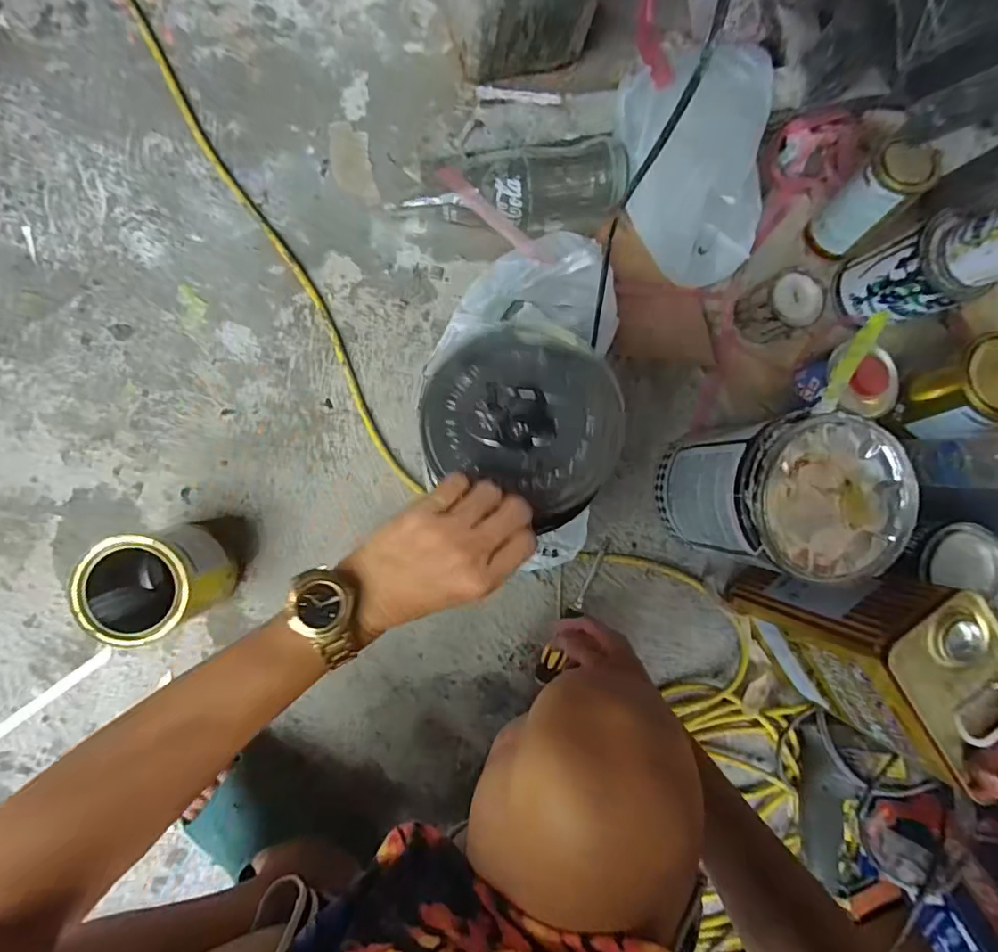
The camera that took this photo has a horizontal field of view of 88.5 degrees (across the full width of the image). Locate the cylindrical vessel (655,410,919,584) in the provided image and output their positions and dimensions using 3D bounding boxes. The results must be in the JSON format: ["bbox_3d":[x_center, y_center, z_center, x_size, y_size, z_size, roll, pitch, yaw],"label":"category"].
[{"bbox_3d":[0.286,0.018,0.568,0.152,0.221,0.142,0,90,-6],"label":"cylindrical vessel"}]

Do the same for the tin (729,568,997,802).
[{"bbox_3d":[0.385,0.180,0.545,0.107,0.240,0.151,-33,93,-5],"label":"tin"}]

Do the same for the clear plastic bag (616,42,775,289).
[{"bbox_3d":[0.233,-0.380,0.606,0.181,0.084,0.269,3,90,-7],"label":"clear plastic bag"}]

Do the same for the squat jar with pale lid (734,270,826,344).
[{"bbox_3d":[0.351,-0.210,0.648,0.070,0.077,0.065,0,90,-7],"label":"squat jar with pale lid"}]

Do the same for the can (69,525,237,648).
[{"bbox_3d":[-0.359,0.111,0.541,0.119,0.139,0.101,-33,94,-6],"label":"can"}]

